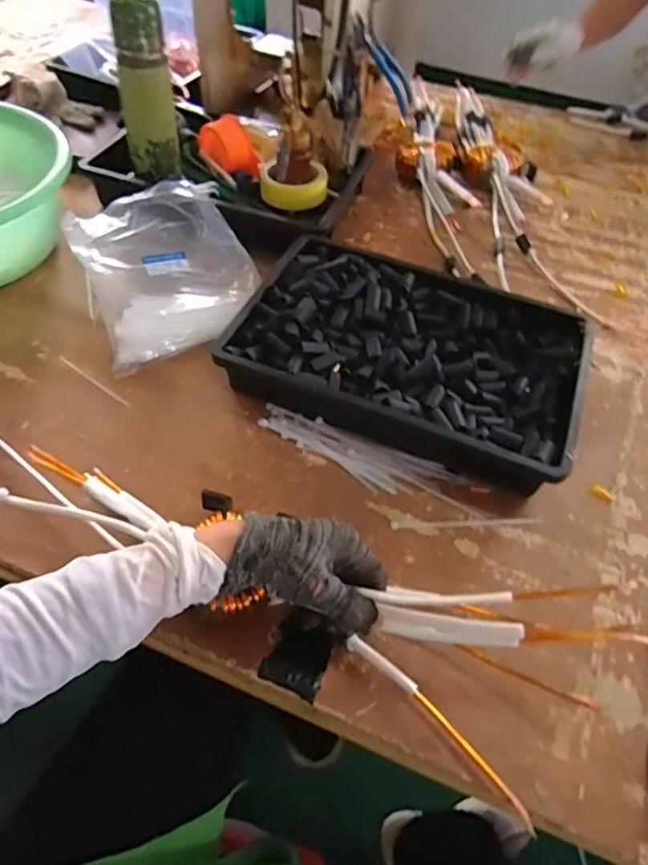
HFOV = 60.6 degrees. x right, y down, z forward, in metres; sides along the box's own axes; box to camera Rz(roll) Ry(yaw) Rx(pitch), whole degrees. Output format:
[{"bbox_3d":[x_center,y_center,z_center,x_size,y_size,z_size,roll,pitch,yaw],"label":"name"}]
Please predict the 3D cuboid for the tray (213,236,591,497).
[{"bbox_3d":[0.095,-0.088,0.628,0.365,0.063,0.249,20,55,11],"label":"tray"}]

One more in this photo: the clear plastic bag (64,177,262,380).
[{"bbox_3d":[-0.191,-0.203,0.687,0.201,0.075,0.226,-20,57,-17],"label":"clear plastic bag"}]

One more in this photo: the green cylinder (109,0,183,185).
[{"bbox_3d":[-0.234,-0.445,0.728,0.067,0.202,0.054,-12,55,-11],"label":"green cylinder"}]

